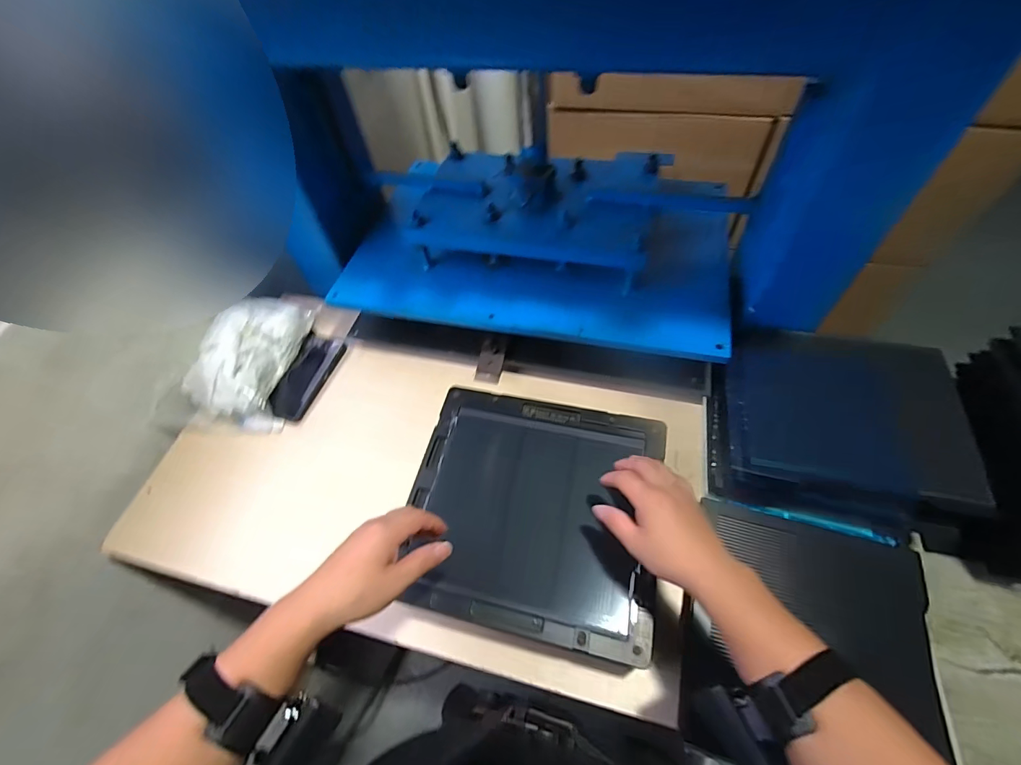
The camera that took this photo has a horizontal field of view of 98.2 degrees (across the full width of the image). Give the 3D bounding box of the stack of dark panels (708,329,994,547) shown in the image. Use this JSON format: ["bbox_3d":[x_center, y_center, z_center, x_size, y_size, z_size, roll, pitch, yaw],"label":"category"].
[{"bbox_3d":[0.408,0.049,0.568,0.269,0.086,0.249,11,57,12],"label":"stack of dark panels"}]

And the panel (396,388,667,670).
[{"bbox_3d":[0.026,0.142,0.521,0.280,0.021,0.267,9,57,11],"label":"panel"}]

